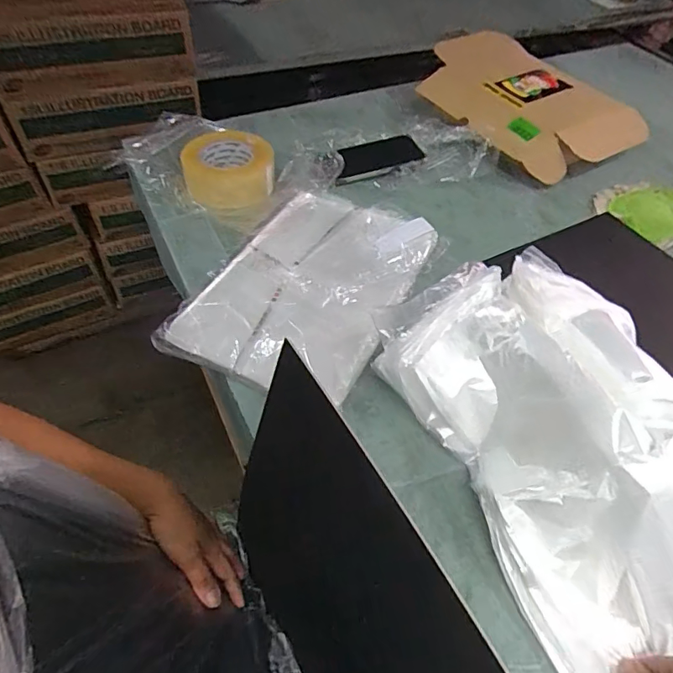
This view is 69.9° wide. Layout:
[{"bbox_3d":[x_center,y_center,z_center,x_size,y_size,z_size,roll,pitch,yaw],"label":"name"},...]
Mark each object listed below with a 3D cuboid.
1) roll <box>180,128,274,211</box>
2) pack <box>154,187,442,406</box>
[{"bbox_3d":[-0.164,-0.255,0.734,0.132,0.054,0.152,-3,52,-6],"label":"roll"},{"bbox_3d":[-0.034,-0.069,0.605,0.230,0.035,0.320,23,54,14],"label":"pack"}]

